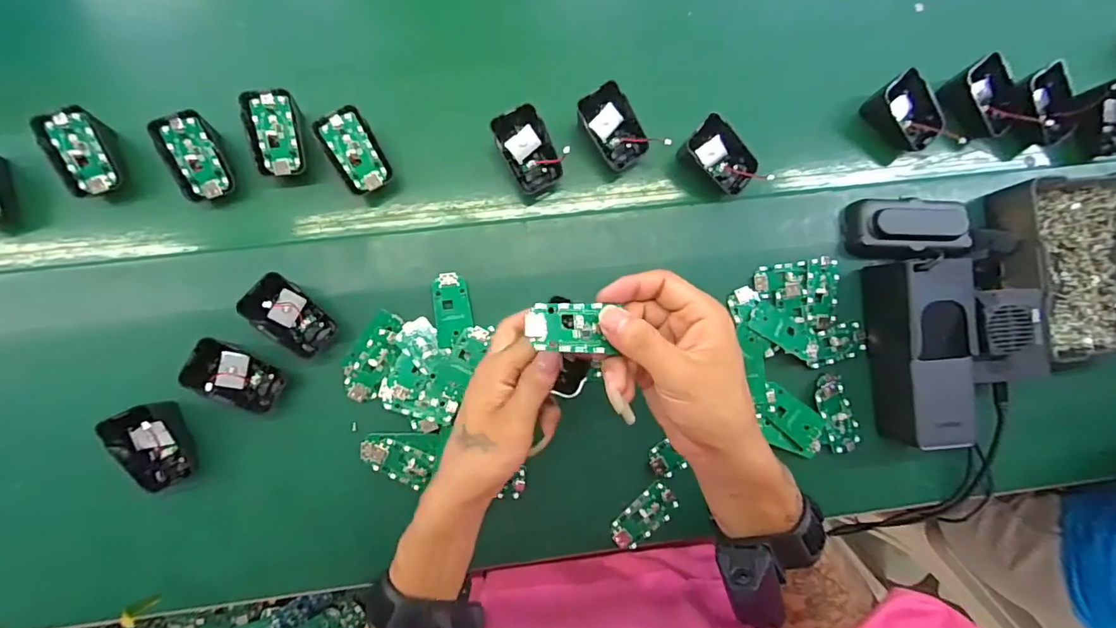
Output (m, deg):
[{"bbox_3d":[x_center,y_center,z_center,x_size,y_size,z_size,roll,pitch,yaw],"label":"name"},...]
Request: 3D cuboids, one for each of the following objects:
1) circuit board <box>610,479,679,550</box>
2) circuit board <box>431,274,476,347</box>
[{"bbox_3d":[0.076,0.178,0.431,0.064,0.004,0.030,-40,86,-8],"label":"circuit board"},{"bbox_3d":[-0.090,-0.004,0.421,0.030,0.006,0.061,-8,82,-4],"label":"circuit board"}]

